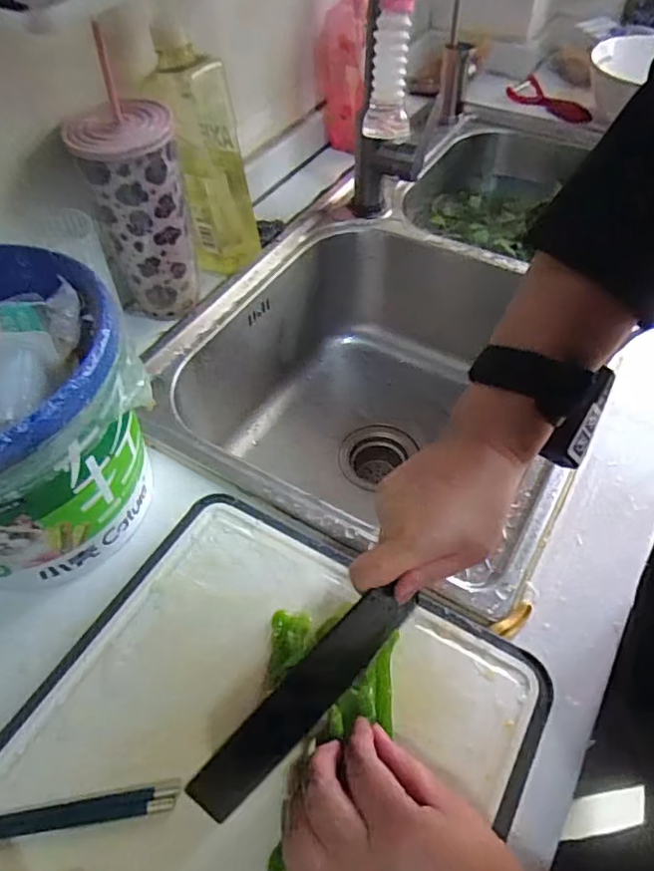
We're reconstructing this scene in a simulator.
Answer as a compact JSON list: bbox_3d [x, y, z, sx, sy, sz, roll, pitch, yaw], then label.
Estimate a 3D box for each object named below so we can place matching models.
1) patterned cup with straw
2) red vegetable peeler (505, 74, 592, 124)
[{"bbox_3d":[-0.183,-0.221,0.583,0.092,0.213,0.081,-14,53,-11],"label":"patterned cup with straw"},{"bbox_3d":[0.363,-0.553,0.963,0.070,0.016,0.159,-22,55,-16],"label":"red vegetable peeler"}]

